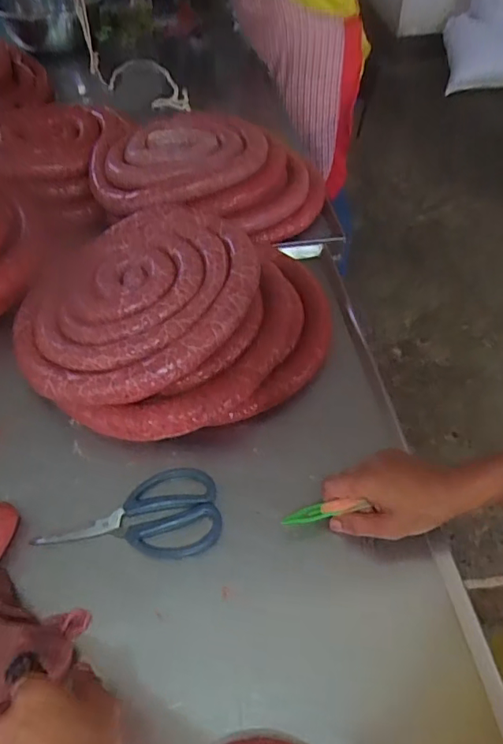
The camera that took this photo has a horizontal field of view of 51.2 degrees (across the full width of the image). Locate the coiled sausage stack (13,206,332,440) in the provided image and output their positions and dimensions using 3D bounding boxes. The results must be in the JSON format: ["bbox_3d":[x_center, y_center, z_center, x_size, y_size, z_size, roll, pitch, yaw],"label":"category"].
[{"bbox_3d":[-0.093,-0.084,0.681,0.399,0.102,0.332,-21,54,-17],"label":"coiled sausage stack"}]

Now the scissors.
[{"bbox_3d":[-0.123,0.143,0.551,0.181,0.005,0.094,3,51,2],"label":"scissors"}]

